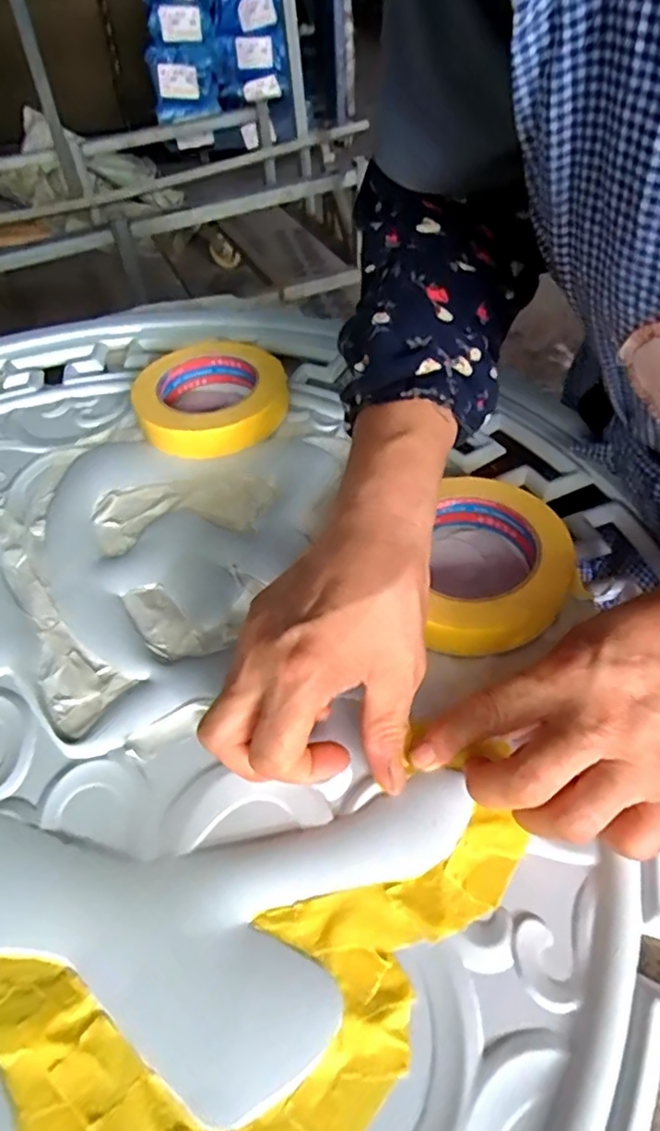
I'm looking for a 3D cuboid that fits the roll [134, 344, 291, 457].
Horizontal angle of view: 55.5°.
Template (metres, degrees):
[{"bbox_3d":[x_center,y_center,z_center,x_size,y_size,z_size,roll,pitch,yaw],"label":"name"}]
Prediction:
[{"bbox_3d":[-0.091,-0.127,0.479,0.110,0.030,0.121,-3,47,4],"label":"roll"}]

